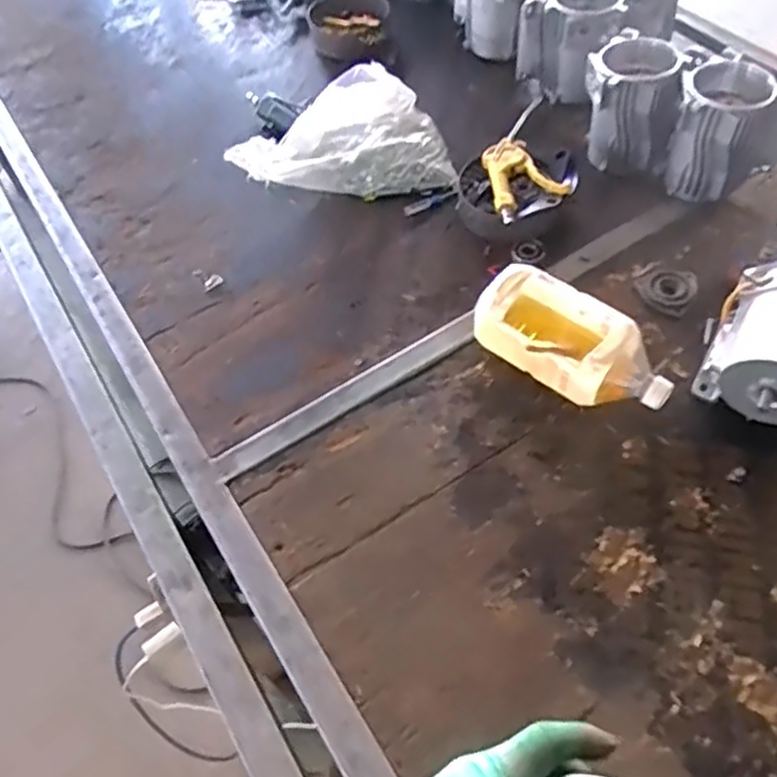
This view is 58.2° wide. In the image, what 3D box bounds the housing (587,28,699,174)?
[{"bbox_3d":[0.312,-0.367,0.897,0.114,0.141,0.114,12,58,12],"label":"housing"}]

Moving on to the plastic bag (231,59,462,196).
[{"bbox_3d":[-0.061,-0.320,0.927,0.279,0.116,0.154,-16,56,-7],"label":"plastic bag"}]

